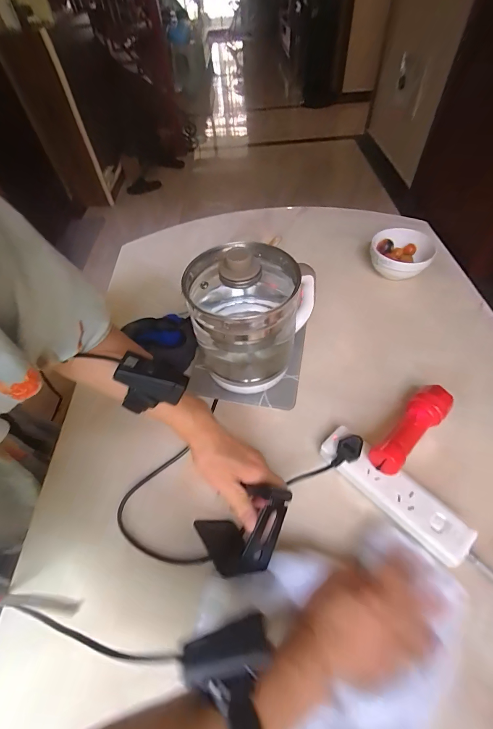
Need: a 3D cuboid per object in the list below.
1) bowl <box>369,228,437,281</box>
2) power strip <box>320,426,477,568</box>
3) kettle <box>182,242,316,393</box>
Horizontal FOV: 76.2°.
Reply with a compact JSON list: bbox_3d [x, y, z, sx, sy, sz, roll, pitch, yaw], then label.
[{"bbox_3d":[0.335,-0.233,0.691,0.119,0.072,0.114,-1,50,2],"label":"bowl"},{"bbox_3d":[0.191,0.166,0.420,0.053,0.027,0.198,-37,58,-25],"label":"power strip"},{"bbox_3d":[0.002,-0.074,0.479,0.155,0.241,0.170,-1,50,2],"label":"kettle"}]

